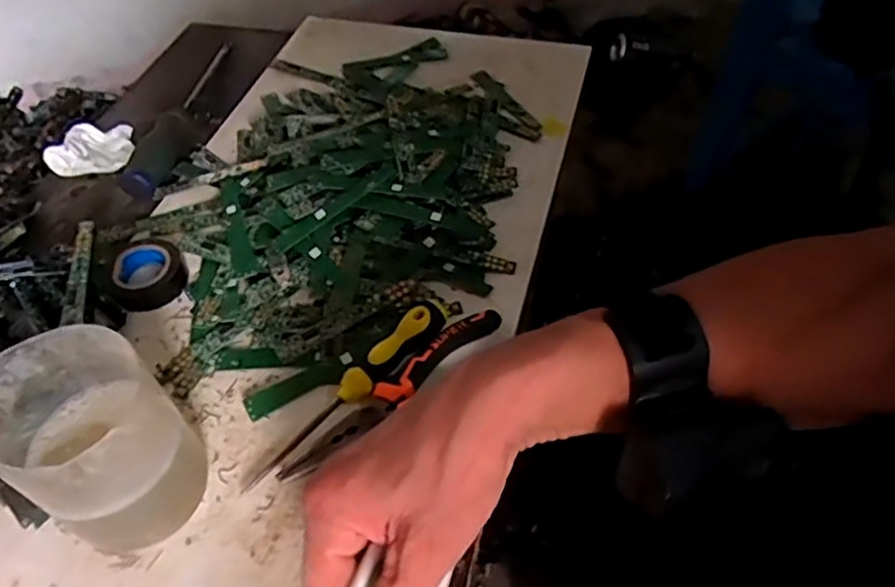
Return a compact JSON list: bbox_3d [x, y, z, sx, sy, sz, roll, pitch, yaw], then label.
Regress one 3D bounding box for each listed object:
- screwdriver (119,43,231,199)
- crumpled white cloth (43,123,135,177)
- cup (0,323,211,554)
[{"bbox_3d":[-0.229,-0.170,0.592,0.028,0.026,0.224,4,50,8],"label":"screwdriver"},{"bbox_3d":[-0.306,-0.125,0.569,0.068,0.018,0.049,-19,51,-12],"label":"crumpled white cloth"},{"bbox_3d":[-0.169,0.075,0.325,0.079,0.098,0.078,-2,49,3],"label":"cup"}]

